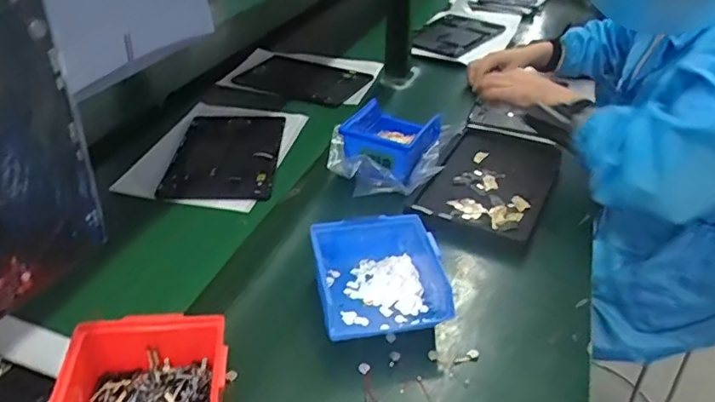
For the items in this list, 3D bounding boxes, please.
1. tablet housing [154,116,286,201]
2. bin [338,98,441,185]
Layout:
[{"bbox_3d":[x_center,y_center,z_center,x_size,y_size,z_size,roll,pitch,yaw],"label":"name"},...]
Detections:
[{"bbox_3d":[-0.193,-0.073,0.822,0.154,0.005,0.227,-1,32,2],"label":"tablet housing"},{"bbox_3d":[0.044,-0.085,0.781,0.113,0.067,0.141,19,38,22],"label":"bin"}]

